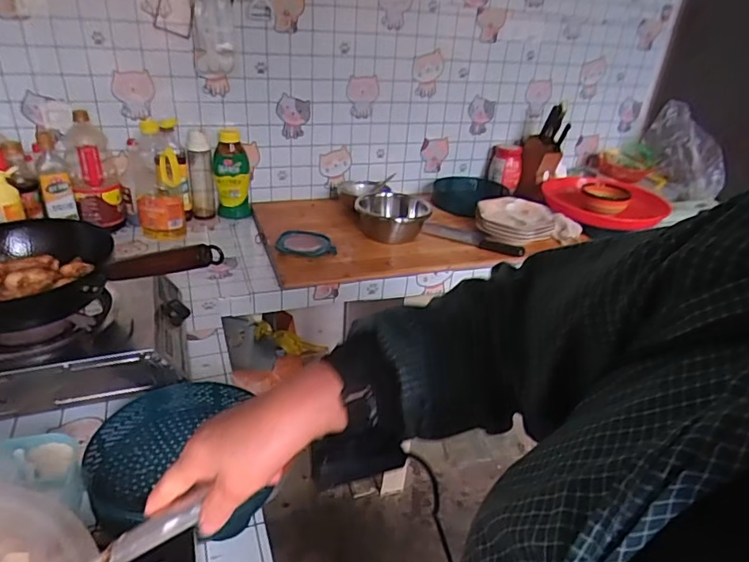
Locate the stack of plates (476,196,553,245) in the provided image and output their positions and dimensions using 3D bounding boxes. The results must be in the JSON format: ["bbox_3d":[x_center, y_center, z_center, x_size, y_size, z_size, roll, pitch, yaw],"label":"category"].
[{"bbox_3d":[0.373,-0.168,1.402,0.199,0.058,0.179,8,29,6],"label":"stack of plates"}]

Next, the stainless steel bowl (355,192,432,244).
[{"bbox_3d":[0.046,-0.162,1.337,0.188,0.084,0.190,4,29,-2],"label":"stainless steel bowl"}]

